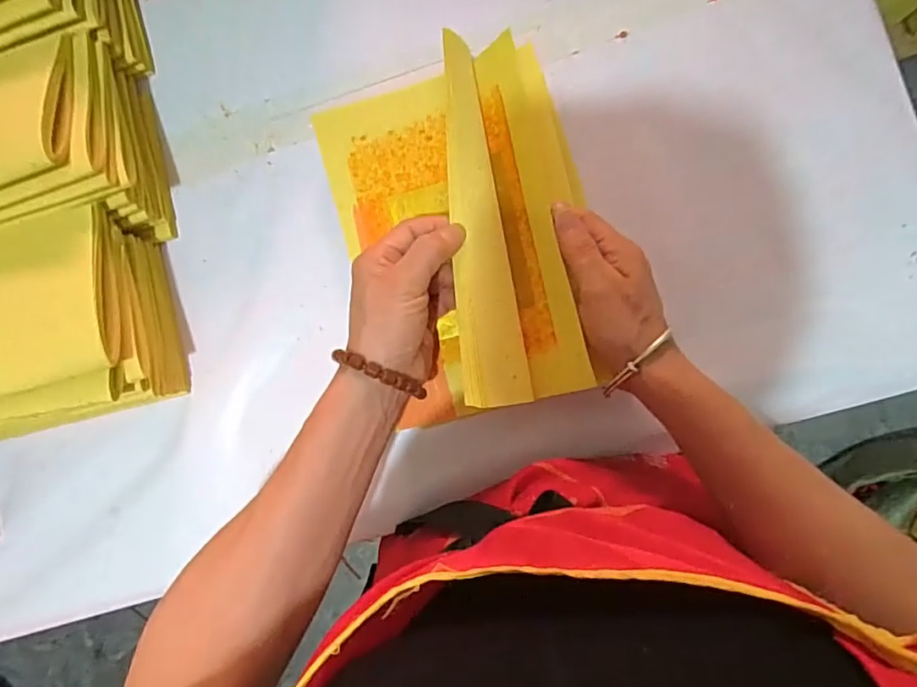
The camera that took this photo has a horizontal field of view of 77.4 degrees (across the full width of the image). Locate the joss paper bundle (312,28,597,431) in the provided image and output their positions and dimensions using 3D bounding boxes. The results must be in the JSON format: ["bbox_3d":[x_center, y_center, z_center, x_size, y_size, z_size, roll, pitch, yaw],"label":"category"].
[{"bbox_3d":[0.003,-0.072,0.370,0.156,0.057,0.226,-16,87,5],"label":"joss paper bundle"}]

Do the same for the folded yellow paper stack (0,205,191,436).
[{"bbox_3d":[-0.297,-0.010,0.403,0.165,0.092,0.139,-14,87,5],"label":"folded yellow paper stack"}]

